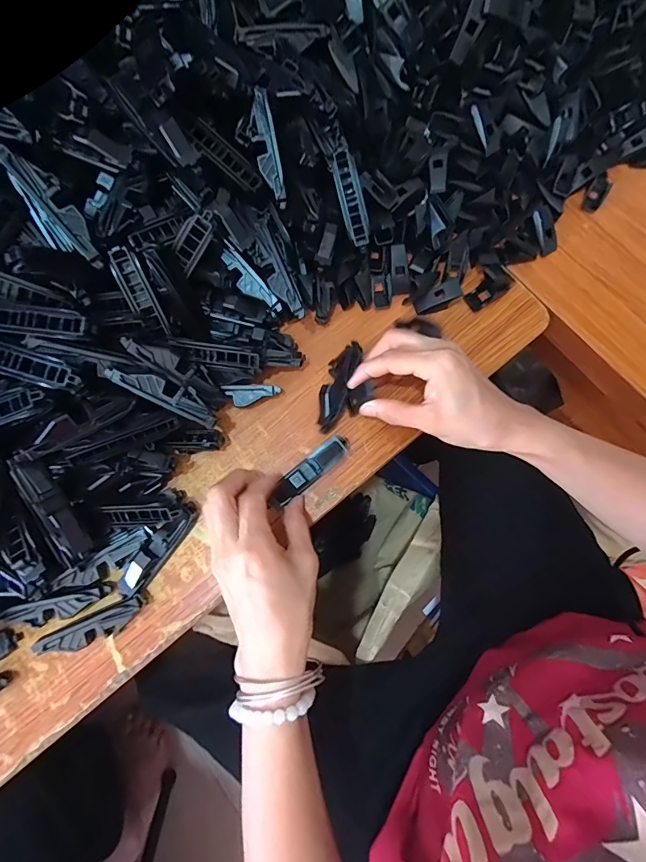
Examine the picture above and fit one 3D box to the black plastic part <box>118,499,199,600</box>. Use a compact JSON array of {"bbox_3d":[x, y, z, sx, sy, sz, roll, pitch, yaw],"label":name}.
[{"bbox_3d":[-0.126,0.090,0.308,0.019,0.018,0.080,36,78,7],"label":"black plastic part"}]

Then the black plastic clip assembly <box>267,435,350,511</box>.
[{"bbox_3d":[-0.011,0.031,0.323,0.079,0.016,0.020,-41,80,-11],"label":"black plastic clip assembly"}]

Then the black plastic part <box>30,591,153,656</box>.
[{"bbox_3d":[-0.167,0.144,0.295,0.079,0.015,0.019,-24,78,-6],"label":"black plastic part"}]

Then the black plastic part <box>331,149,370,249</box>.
[{"bbox_3d":[0.024,-0.197,0.344,0.019,0.010,0.073,-17,103,-5],"label":"black plastic part"}]

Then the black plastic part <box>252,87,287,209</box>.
[{"bbox_3d":[-0.044,-0.218,0.314,0.016,0.007,0.078,-13,109,-4],"label":"black plastic part"}]

